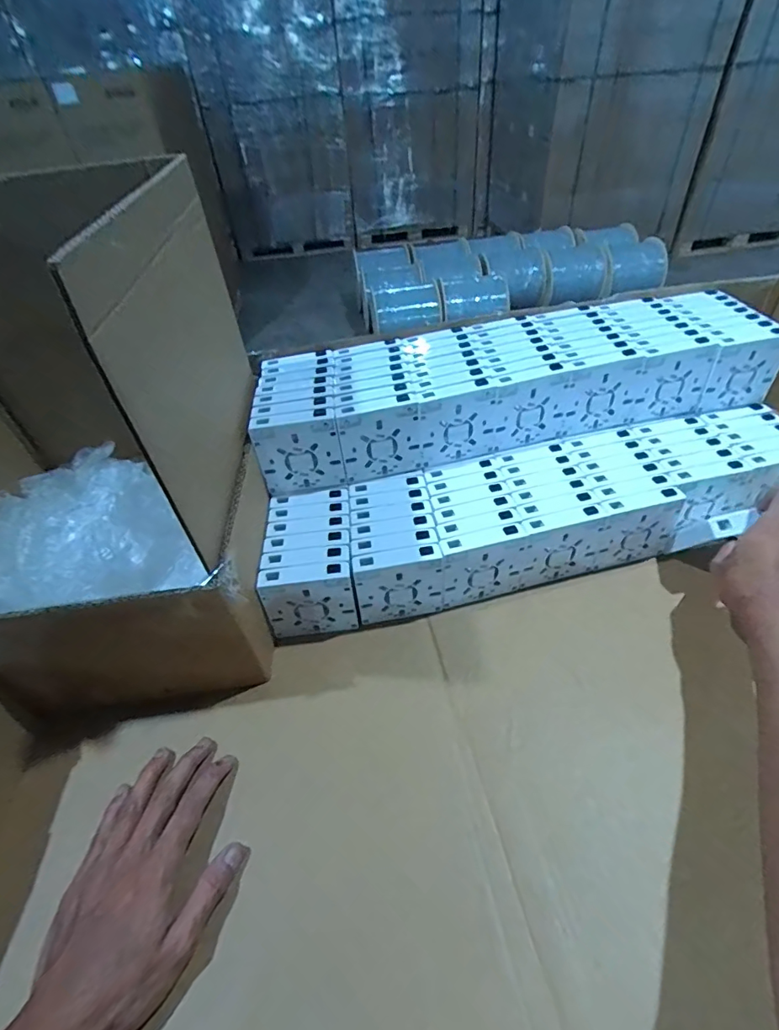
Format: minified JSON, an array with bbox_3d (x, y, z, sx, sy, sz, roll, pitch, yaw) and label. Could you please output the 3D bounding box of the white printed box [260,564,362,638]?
[{"bbox_3d":[-0.077,0.085,0.473,0.085,0.084,0.022,-9,43,-4],"label":"white printed box"}]

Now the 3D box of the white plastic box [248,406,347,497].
[{"bbox_3d":[-0.095,-0.067,0.510,0.085,0.088,0.025,-10,44,-5],"label":"white plastic box"}]

